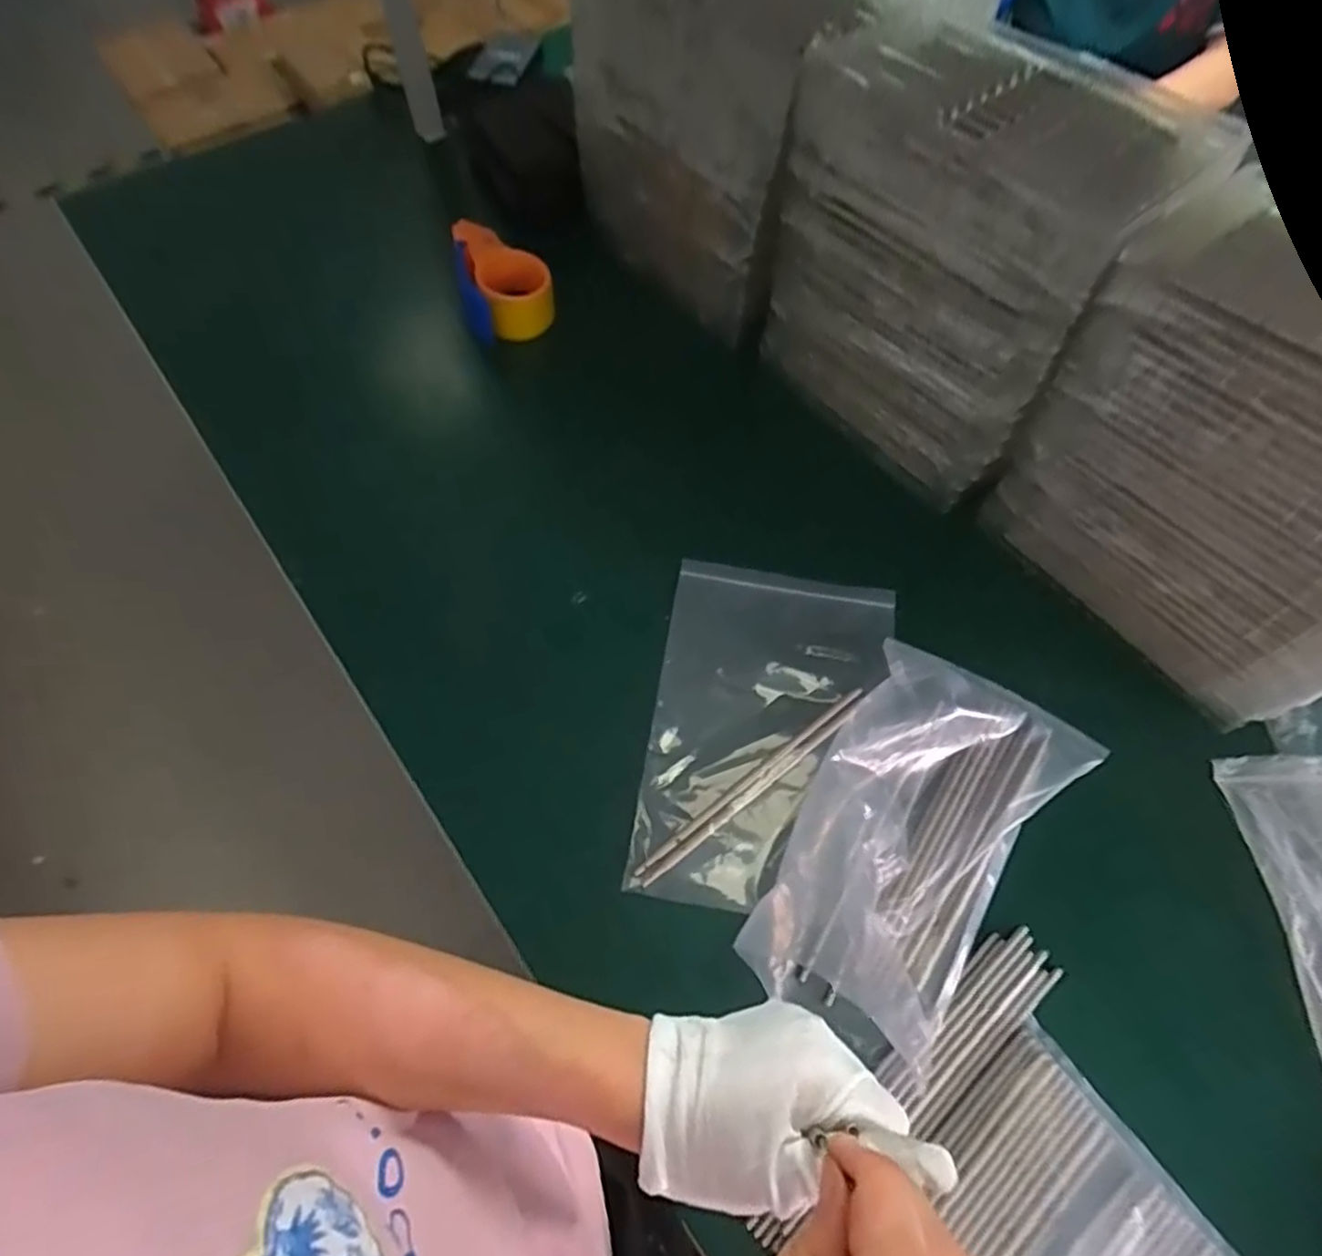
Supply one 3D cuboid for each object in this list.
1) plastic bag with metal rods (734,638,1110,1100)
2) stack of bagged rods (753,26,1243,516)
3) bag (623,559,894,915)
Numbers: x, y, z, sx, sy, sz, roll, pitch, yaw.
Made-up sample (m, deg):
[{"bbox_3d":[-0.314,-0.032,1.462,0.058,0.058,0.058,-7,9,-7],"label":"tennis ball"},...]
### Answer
[{"bbox_3d":[0.194,0.149,0.510,0.169,0.061,0.301,33,68,15],"label":"plastic bag with metal rods"},{"bbox_3d":[0.249,-0.311,0.610,0.165,0.280,0.271,-41,71,-18],"label":"stack of bagged rods"},{"bbox_3d":[0.089,0.082,0.588,0.186,0.017,0.299,9,64,4],"label":"bag"}]

